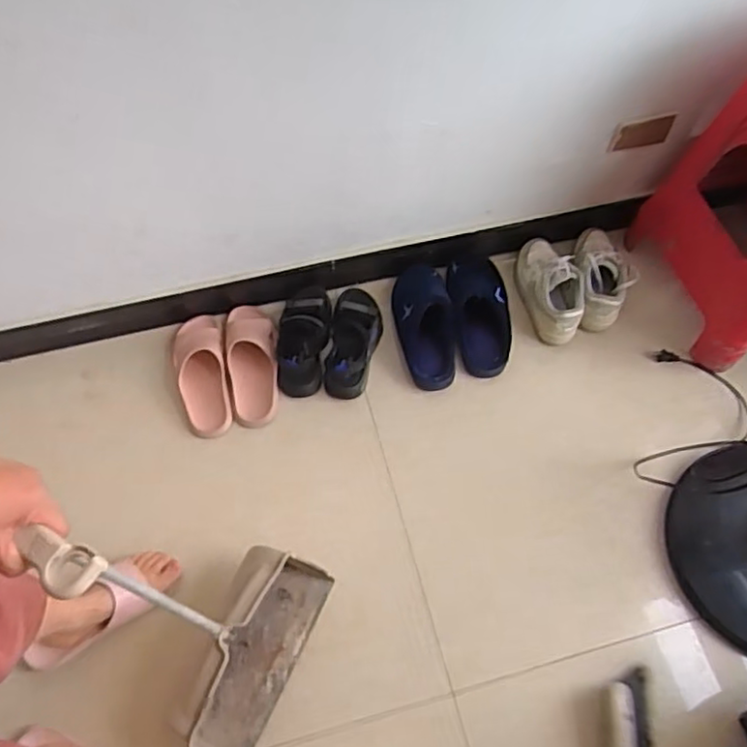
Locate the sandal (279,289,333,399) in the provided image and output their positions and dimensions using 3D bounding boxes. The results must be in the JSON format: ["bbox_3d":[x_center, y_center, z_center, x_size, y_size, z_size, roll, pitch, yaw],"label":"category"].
[{"bbox_3d":[-0.140,-0.074,1.333,0.110,0.085,0.240,6,63,5],"label":"sandal"}]

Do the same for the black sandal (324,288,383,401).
[{"bbox_3d":[-0.040,-0.069,1.337,0.104,0.083,0.245,6,63,5],"label":"black sandal"}]

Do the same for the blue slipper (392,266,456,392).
[{"bbox_3d":[0.099,-0.104,1.342,0.108,0.102,0.278,-3,63,0],"label":"blue slipper"}]

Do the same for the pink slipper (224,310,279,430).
[{"bbox_3d":[-0.243,-0.025,1.314,0.103,0.061,0.263,-6,63,-2],"label":"pink slipper"}]

